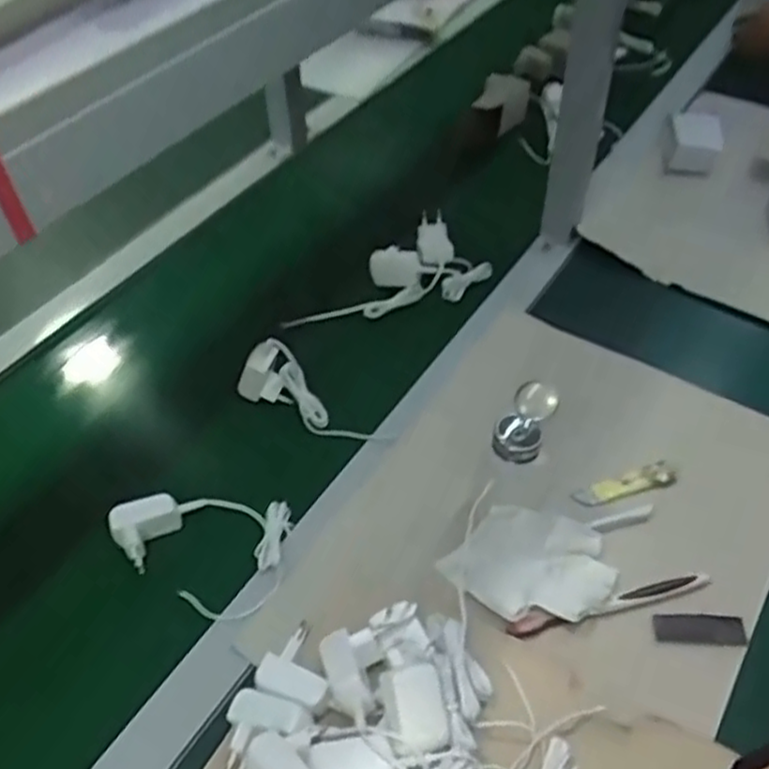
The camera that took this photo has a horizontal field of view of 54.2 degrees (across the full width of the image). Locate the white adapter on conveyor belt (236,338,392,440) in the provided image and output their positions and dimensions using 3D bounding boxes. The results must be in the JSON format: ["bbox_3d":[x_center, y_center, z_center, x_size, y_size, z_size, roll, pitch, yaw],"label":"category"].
[{"bbox_3d":[-0.072,0.021,0.780,0.166,0.077,0.031,35,20,13],"label":"white adapter on conveyor belt"}]

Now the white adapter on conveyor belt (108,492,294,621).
[{"bbox_3d":[-0.169,0.147,0.670,0.158,0.029,0.118,5,50,3],"label":"white adapter on conveyor belt"}]

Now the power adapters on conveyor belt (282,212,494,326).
[{"bbox_3d":[0.004,-0.117,0.906,0.242,0.089,0.094,-25,54,-20],"label":"power adapters on conveyor belt"}]

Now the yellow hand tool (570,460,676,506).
[{"bbox_3d":[0.234,0.098,0.732,0.104,0.019,0.021,-16,49,-12],"label":"yellow hand tool"}]

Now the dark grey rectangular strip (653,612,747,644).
[{"bbox_3d":[0.262,0.202,0.622,0.074,0.006,0.027,2,50,1],"label":"dark grey rectangular strip"}]

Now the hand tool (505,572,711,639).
[{"bbox_3d":[0.194,0.185,0.641,0.186,0.018,0.019,-11,51,-10],"label":"hand tool"}]

